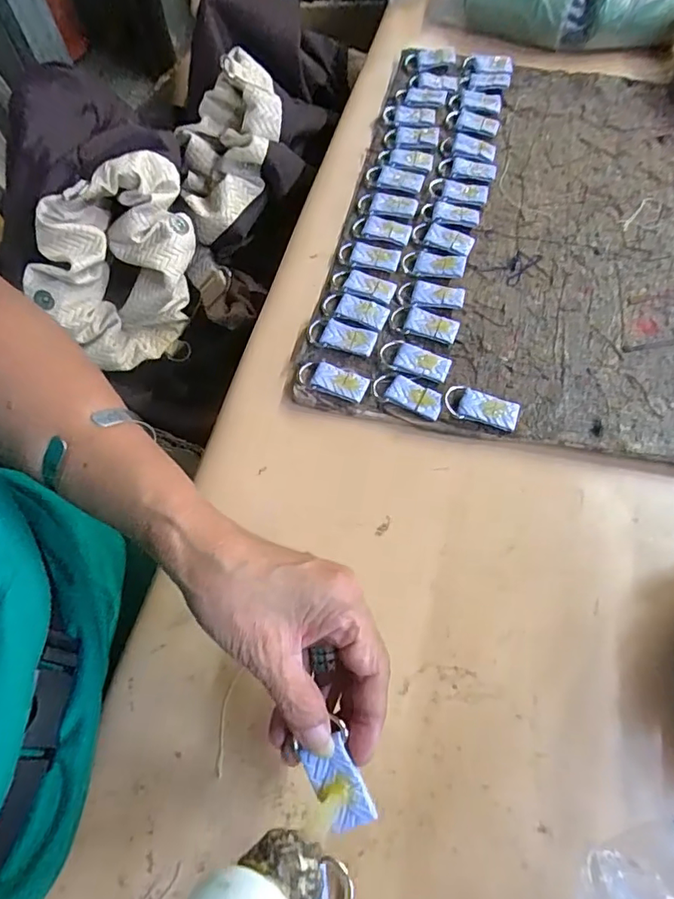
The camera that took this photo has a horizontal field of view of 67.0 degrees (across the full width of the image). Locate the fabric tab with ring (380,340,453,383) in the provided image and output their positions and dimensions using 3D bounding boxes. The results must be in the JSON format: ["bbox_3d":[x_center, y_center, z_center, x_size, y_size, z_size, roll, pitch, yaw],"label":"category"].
[{"bbox_3d":[0.053,-0.061,0.352,0.048,0.004,0.024,27,68,14],"label":"fabric tab with ring"}]

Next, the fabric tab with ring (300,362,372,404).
[{"bbox_3d":[-0.003,-0.047,0.350,0.048,0.006,0.024,17,66,10],"label":"fabric tab with ring"}]

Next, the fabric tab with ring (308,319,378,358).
[{"bbox_3d":[0.003,-0.081,0.364,0.049,0.006,0.023,19,66,11],"label":"fabric tab with ring"}]

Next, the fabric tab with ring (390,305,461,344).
[{"bbox_3d":[0.063,-0.091,0.366,0.048,0.004,0.024,22,67,12],"label":"fabric tab with ring"}]

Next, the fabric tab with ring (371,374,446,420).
[{"bbox_3d":[0.048,-0.037,0.341,0.048,0.007,0.024,23,67,13],"label":"fabric tab with ring"}]

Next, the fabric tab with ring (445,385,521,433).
[{"bbox_3d":[0.094,-0.027,0.334,0.047,0.008,0.023,19,66,11],"label":"fabric tab with ring"}]

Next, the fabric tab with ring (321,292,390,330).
[{"bbox_3d":[0.013,-0.103,0.374,0.049,0.004,0.023,21,67,12],"label":"fabric tab with ring"}]

